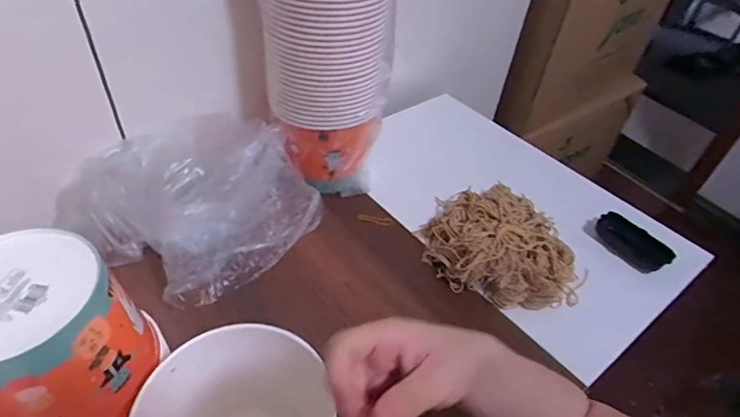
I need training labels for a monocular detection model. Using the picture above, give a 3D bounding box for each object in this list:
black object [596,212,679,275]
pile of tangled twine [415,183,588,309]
[{"bbox_3d":[0.398,0.052,0.737,0.032,0.047,0.108,-30,56,-31],"label":"black object"},{"bbox_3d":[0.188,0.052,0.687,0.227,0.078,0.159,22,47,14],"label":"pile of tangled twine"}]

